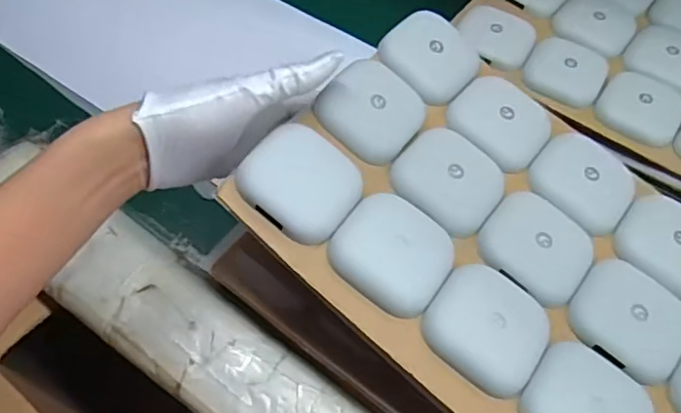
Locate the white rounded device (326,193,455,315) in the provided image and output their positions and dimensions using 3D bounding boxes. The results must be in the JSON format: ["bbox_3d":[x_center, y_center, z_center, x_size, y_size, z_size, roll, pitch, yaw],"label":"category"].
[{"bbox_3d":[0.031,0.027,0.339,0.066,0.020,0.062,32,59,15],"label":"white rounded device"}]

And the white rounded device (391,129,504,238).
[{"bbox_3d":[0.069,-0.018,0.365,0.065,0.018,0.062,30,64,16],"label":"white rounded device"}]

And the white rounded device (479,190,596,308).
[{"bbox_3d":[0.122,0.024,0.355,0.064,0.016,0.056,34,65,17],"label":"white rounded device"}]

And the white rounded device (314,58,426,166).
[{"bbox_3d":[0.019,-0.061,0.378,0.061,0.023,0.061,36,73,-4],"label":"white rounded device"}]

